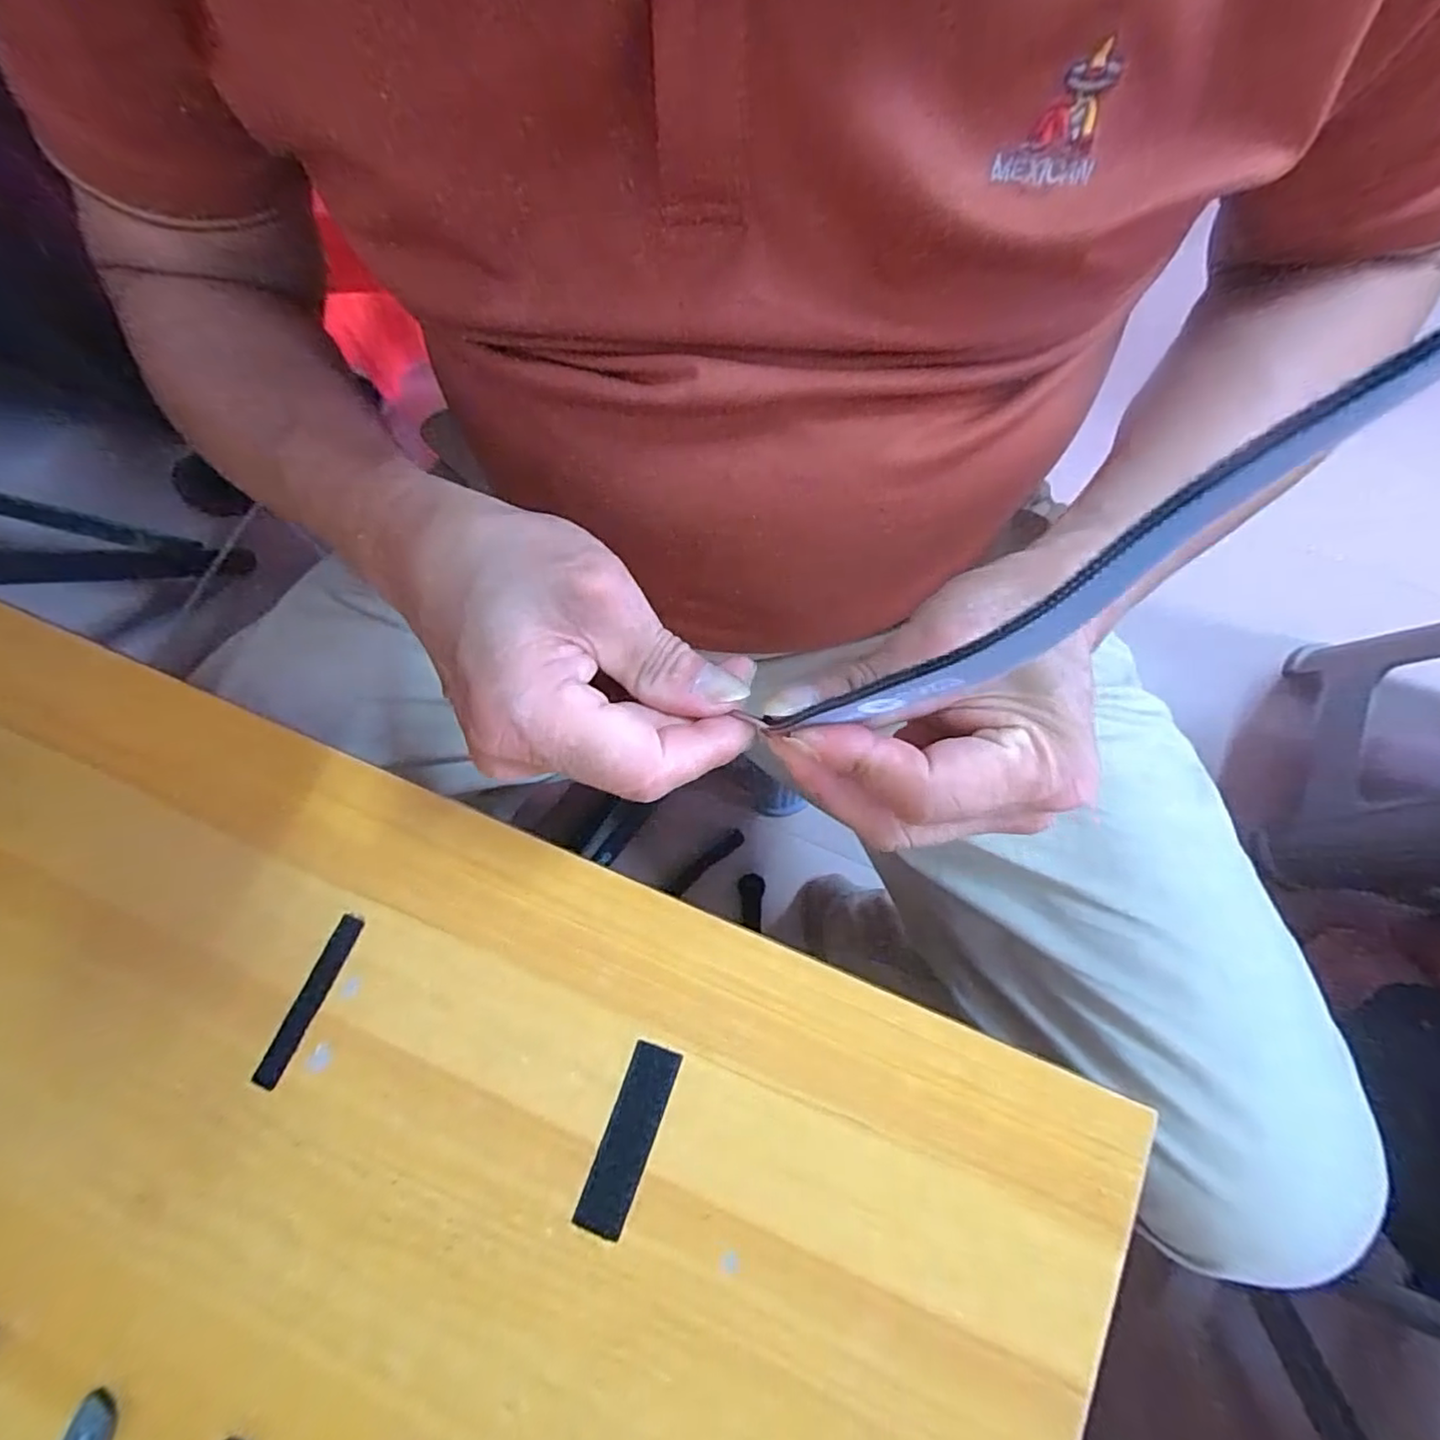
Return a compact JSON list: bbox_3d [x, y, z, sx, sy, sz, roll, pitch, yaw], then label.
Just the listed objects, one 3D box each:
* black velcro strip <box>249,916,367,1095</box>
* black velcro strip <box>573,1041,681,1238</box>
[{"bbox_3d":[-0.171,0.116,0.265,0.012,0.004,0.070,23,78,6],"label":"black velcro strip"},{"bbox_3d":[-0.036,0.165,0.253,0.019,0.005,0.069,20,77,6],"label":"black velcro strip"}]

